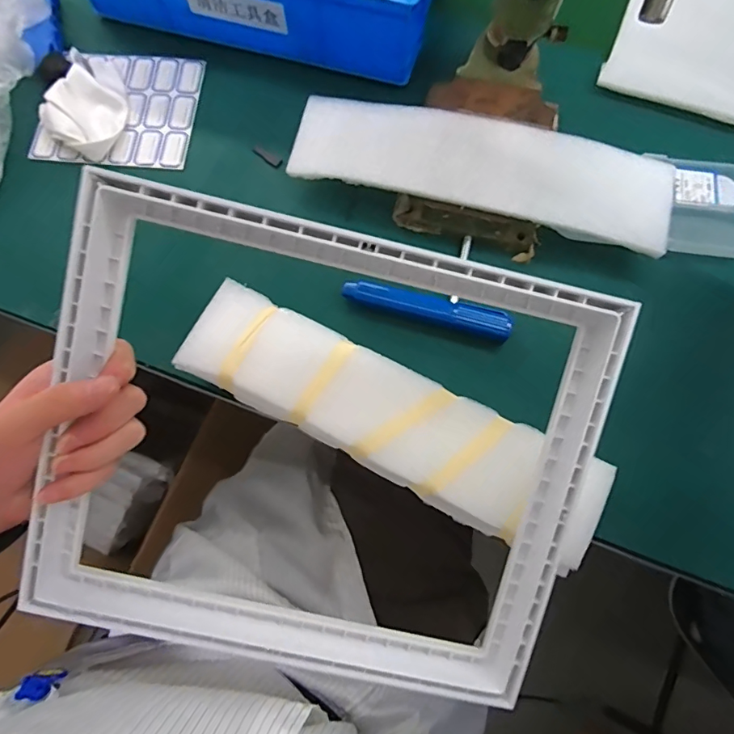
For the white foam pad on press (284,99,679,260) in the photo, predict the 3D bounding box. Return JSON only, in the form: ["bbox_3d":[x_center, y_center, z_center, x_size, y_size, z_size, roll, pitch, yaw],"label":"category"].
[{"bbox_3d":[0.097,-0.174,0.401,0.319,0.012,0.086,14,82,5],"label":"white foam pad on press"}]

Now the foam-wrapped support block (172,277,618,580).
[{"bbox_3d":[0.003,0.031,0.353,0.302,0.032,0.080,26,77,8],"label":"foam-wrapped support block"}]

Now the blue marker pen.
[{"bbox_3d":[0.051,-0.050,0.400,0.141,0.016,0.022,15,76,5],"label":"blue marker pen"}]

